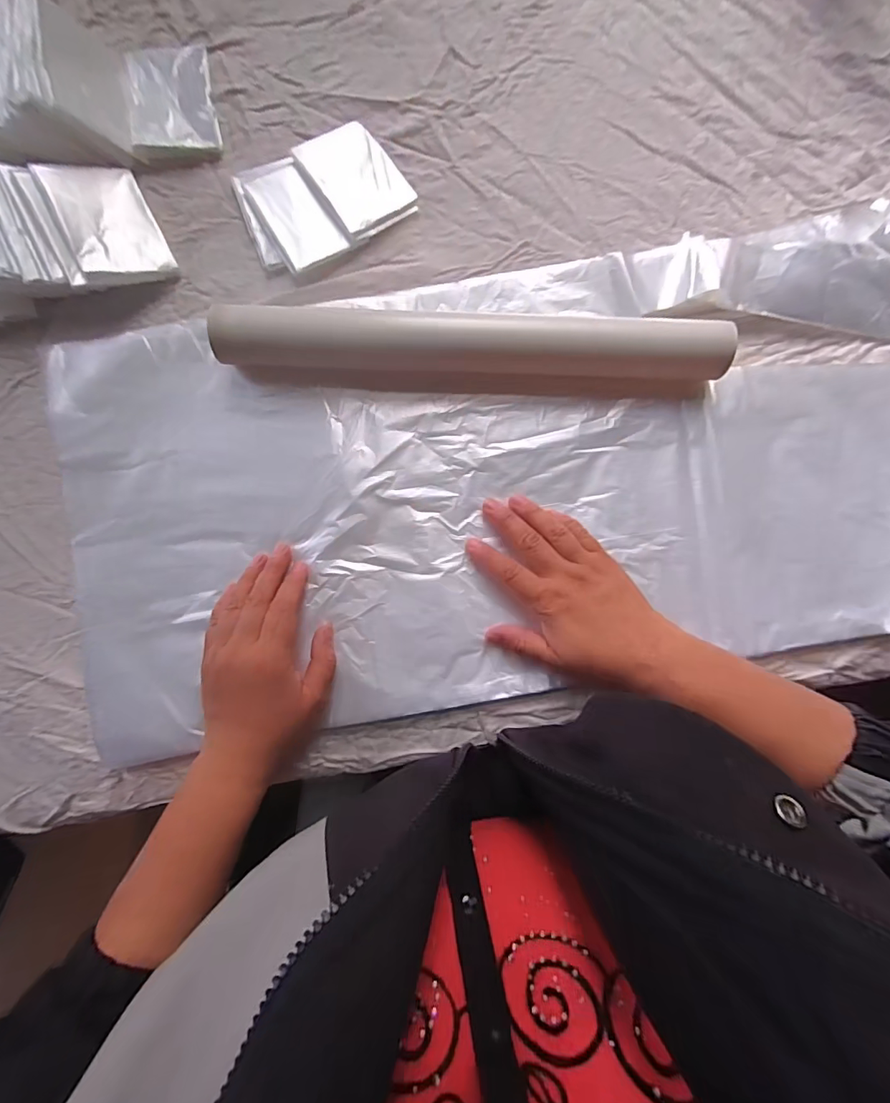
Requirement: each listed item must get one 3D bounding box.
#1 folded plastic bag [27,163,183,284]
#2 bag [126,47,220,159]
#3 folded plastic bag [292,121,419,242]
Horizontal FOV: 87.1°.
[{"bbox_3d":[-0.251,-0.245,0.351,0.063,0.009,0.083,-25,94,-26],"label":"folded plastic bag"},{"bbox_3d":[-0.215,-0.357,0.370,0.061,0.014,0.089,-9,85,0],"label":"bag"},{"bbox_3d":[-0.071,-0.296,0.371,0.062,0.012,0.091,-36,86,-2],"label":"folded plastic bag"}]

